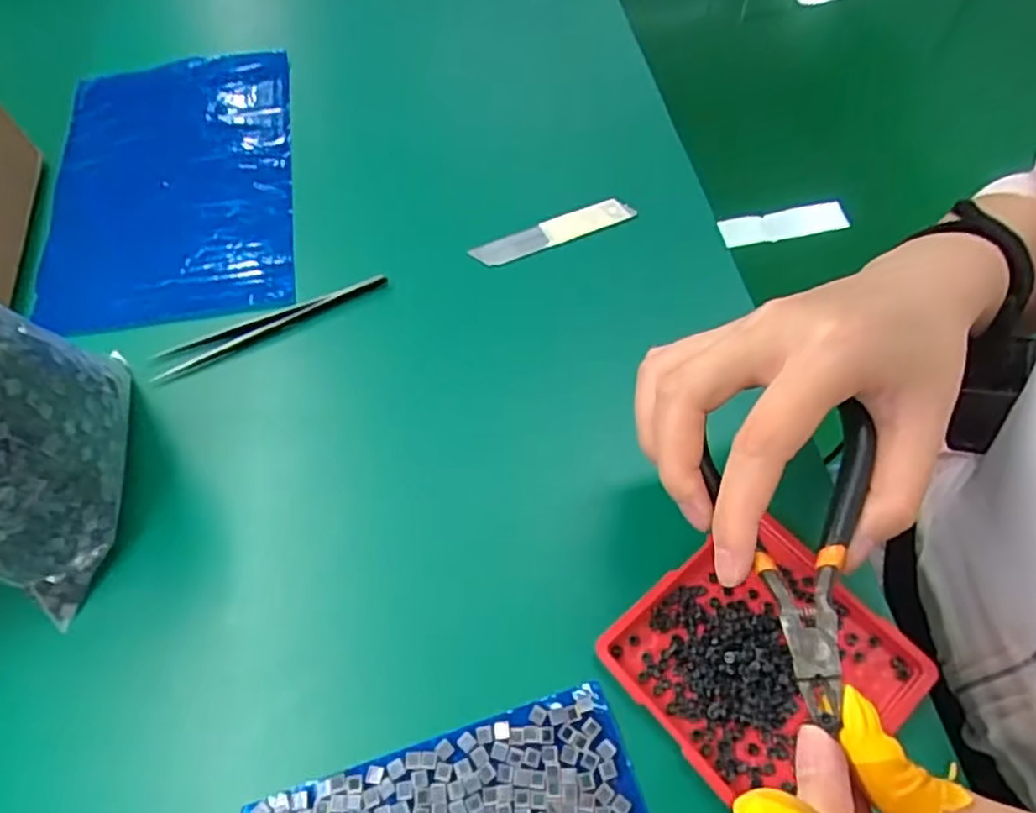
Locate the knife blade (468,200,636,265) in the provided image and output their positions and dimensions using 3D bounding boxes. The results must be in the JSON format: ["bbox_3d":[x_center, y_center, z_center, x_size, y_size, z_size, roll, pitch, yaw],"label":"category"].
[{"bbox_3d":[0.021,-0.104,0.398,0.098,0.006,0.017,-22,78,-10],"label":"knife blade"}]

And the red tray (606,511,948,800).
[{"bbox_3d":[0.102,0.104,0.277,0.099,0.011,0.098,-37,67,-18],"label":"red tray"}]

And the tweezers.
[{"bbox_3d":[-0.134,-0.045,0.367,0.129,0.010,0.016,-20,63,-10],"label":"tweezers"}]

